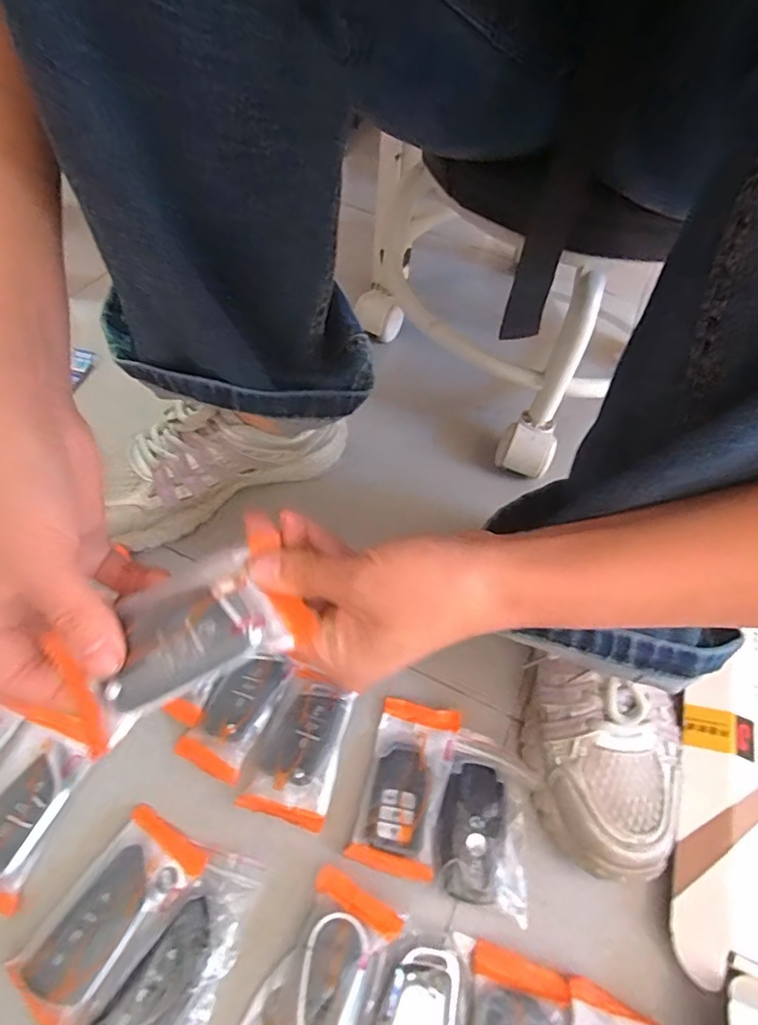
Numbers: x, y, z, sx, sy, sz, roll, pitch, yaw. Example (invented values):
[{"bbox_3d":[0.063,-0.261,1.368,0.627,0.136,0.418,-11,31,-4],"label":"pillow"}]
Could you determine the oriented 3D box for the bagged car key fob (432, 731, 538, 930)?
[{"bbox_3d":[0.066,0.191,0.337,0.060,0.012,0.091,16,54,4],"label":"bagged car key fob"}]

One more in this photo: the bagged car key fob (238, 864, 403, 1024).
[{"bbox_3d":[-0.033,0.252,0.284,0.057,0.015,0.099,23,55,9],"label":"bagged car key fob"}]

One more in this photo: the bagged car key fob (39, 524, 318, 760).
[{"bbox_3d":[-0.080,0.049,0.221,0.093,0.023,0.051,-24,58,-21],"label":"bagged car key fob"}]

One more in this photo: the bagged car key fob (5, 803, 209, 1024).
[{"bbox_3d":[-0.149,0.219,0.295,0.052,0.011,0.095,32,57,15],"label":"bagged car key fob"}]

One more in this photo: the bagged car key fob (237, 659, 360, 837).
[{"bbox_3d":[-0.050,0.152,0.353,0.050,0.015,0.088,16,54,5],"label":"bagged car key fob"}]

